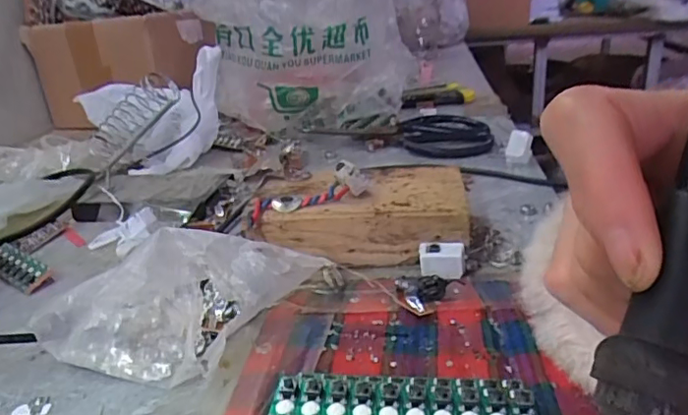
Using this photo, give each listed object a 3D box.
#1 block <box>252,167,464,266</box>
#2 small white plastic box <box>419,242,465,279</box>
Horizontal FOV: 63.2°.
[{"bbox_3d":[0.013,0.004,0.386,0.134,0.042,0.080,-1,24,5],"label":"block"},{"bbox_3d":[0.059,0.031,0.339,0.026,0.018,0.016,1,24,11],"label":"small white plastic box"}]

